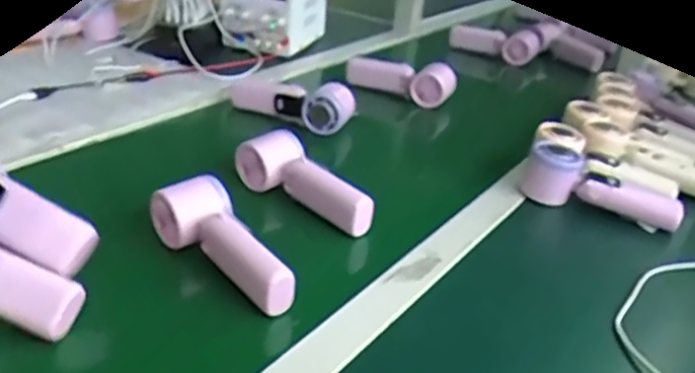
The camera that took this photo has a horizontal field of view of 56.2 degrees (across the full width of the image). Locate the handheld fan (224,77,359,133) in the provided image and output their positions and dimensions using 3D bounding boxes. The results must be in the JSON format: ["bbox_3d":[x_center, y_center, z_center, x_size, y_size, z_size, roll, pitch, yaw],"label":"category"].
[{"bbox_3d":[-0.078,-0.121,0.888,0.169,0.055,0.050,18,30,20],"label":"handheld fan"}]

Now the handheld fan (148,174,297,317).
[{"bbox_3d":[-0.106,0.047,0.551,0.055,0.048,0.162,-16,35,-35],"label":"handheld fan"}]

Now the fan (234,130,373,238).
[{"bbox_3d":[-0.046,-0.004,0.668,0.055,0.051,0.171,-16,35,-35],"label":"fan"}]

